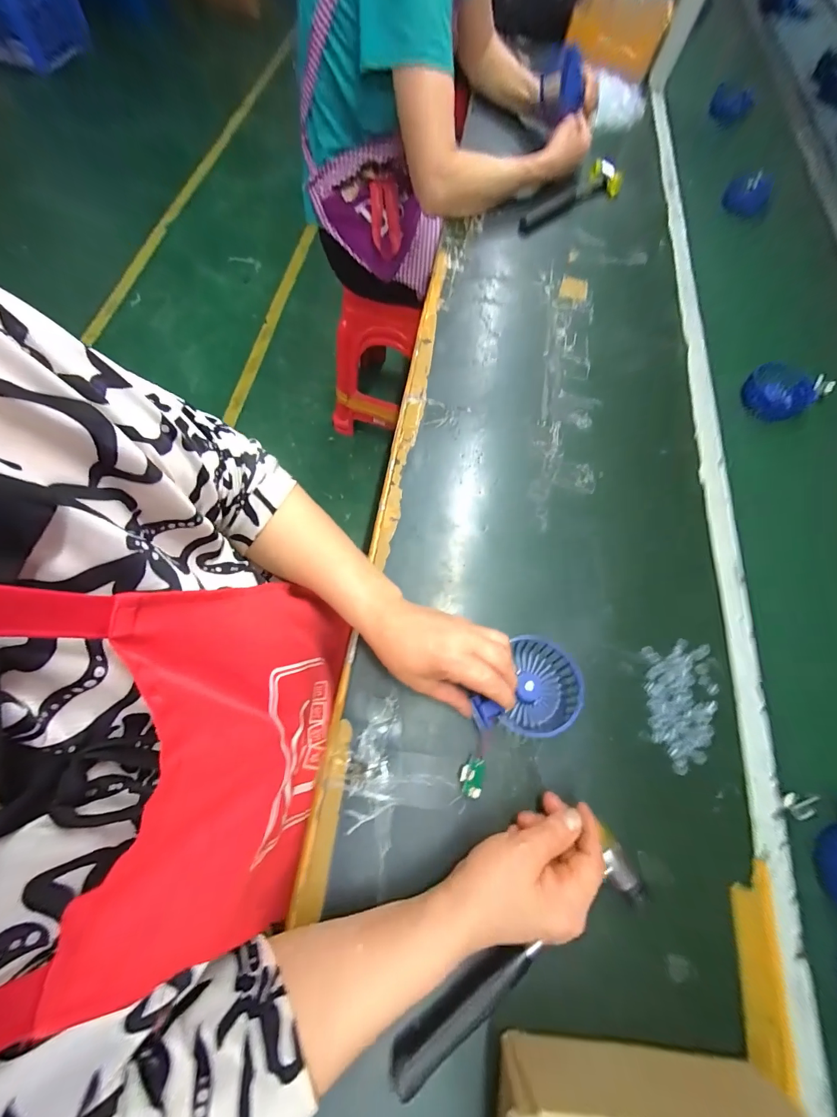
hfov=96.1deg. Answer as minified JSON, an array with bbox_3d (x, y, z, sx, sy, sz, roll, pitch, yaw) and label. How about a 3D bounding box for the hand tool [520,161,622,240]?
[{"bbox_3d":[0.263,-0.612,0.645,0.235,0.029,0.068,-42,78,-17],"label":"hand tool"}]

